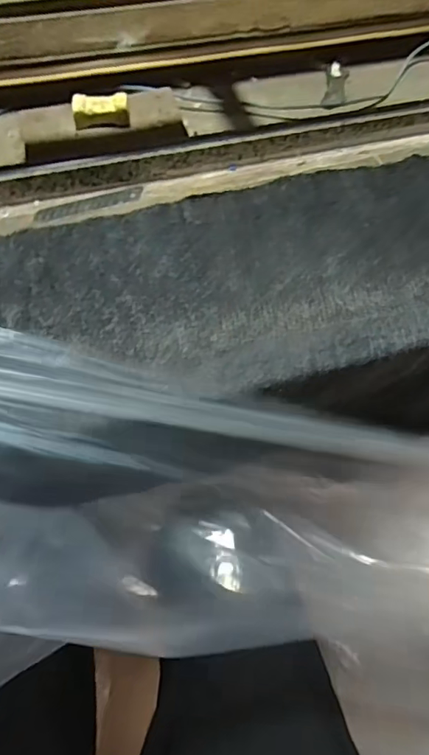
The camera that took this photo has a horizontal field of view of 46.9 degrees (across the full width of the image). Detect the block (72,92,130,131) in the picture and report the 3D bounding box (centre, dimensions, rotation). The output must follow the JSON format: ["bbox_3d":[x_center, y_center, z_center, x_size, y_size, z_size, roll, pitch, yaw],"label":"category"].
[{"bbox_3d":[-0.103,-0.244,0.451,0.049,0.018,0.025,-10,64,-8],"label":"block"}]

